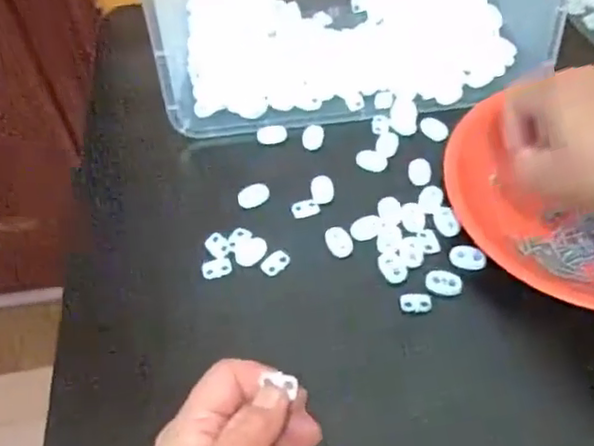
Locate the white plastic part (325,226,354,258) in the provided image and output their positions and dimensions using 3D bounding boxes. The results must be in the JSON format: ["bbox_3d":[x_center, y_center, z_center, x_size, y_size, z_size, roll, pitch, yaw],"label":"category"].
[{"bbox_3d":[0.028,0.013,0.414,0.016,0.004,0.023,-15,55,-8],"label":"white plastic part"}]

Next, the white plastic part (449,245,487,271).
[{"bbox_3d":[0.110,0.022,0.399,0.023,0.006,0.016,23,58,18],"label":"white plastic part"}]

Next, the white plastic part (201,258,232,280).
[{"bbox_3d":[-0.053,0.030,0.409,0.019,0.004,0.013,-16,55,-9],"label":"white plastic part"}]

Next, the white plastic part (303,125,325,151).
[{"bbox_3d":[0.013,-0.066,0.474,0.016,0.005,0.021,2,54,4],"label":"white plastic part"}]

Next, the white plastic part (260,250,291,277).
[{"bbox_3d":[-0.014,0.026,0.408,0.020,0.004,0.012,-37,60,-22],"label":"white plastic part"}]

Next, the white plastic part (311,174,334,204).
[{"bbox_3d":[0.018,-0.025,0.442,0.016,0.005,0.022,-6,54,-2],"label":"white plastic part"}]

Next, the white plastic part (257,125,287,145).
[{"bbox_3d":[-0.019,-0.068,0.476,0.023,0.004,0.015,-8,54,-3],"label":"white plastic part"}]

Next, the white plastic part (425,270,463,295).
[{"bbox_3d":[0.094,0.038,0.393,0.022,0.005,0.014,13,55,12],"label":"white plastic part"}]

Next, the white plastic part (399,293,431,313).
[{"bbox_3d":[0.075,0.050,0.388,0.019,0.004,0.013,-3,54,1],"label":"white plastic part"}]

